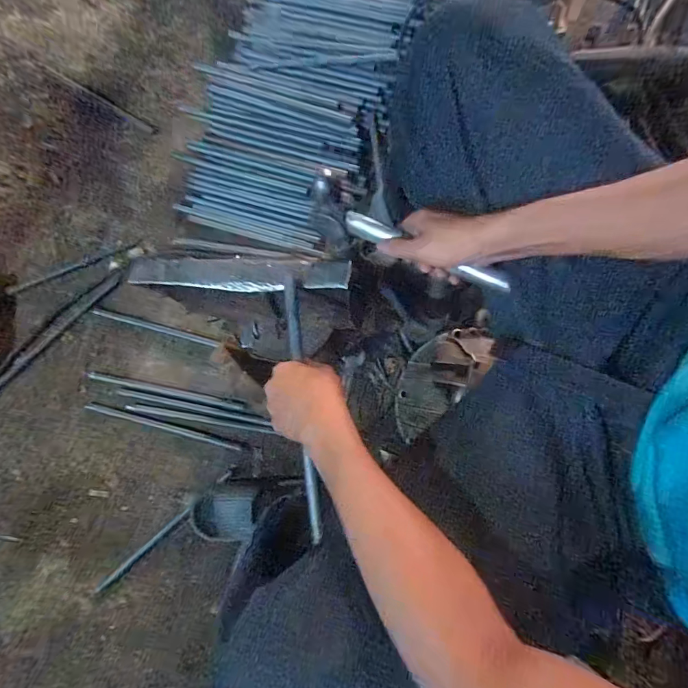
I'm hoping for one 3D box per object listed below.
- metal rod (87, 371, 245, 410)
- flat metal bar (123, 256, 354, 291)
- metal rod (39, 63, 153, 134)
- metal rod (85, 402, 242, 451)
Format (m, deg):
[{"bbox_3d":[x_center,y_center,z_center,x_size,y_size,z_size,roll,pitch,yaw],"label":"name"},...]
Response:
[{"bbox_3d":[-0.375,0.098,0.847,0.337,0.006,0.014,12,79,3],"label":"metal rod"},{"bbox_3d":[-0.143,-0.096,0.542,0.300,0.009,0.045,3,75,7],"label":"flat metal bar"},{"bbox_3d":[-0.617,-0.617,1.003,0.363,0.011,0.020,33,81,7],"label":"metal rod"},{"bbox_3d":[-0.374,0.169,0.833,0.336,0.009,0.015,15,80,4],"label":"metal rod"}]

